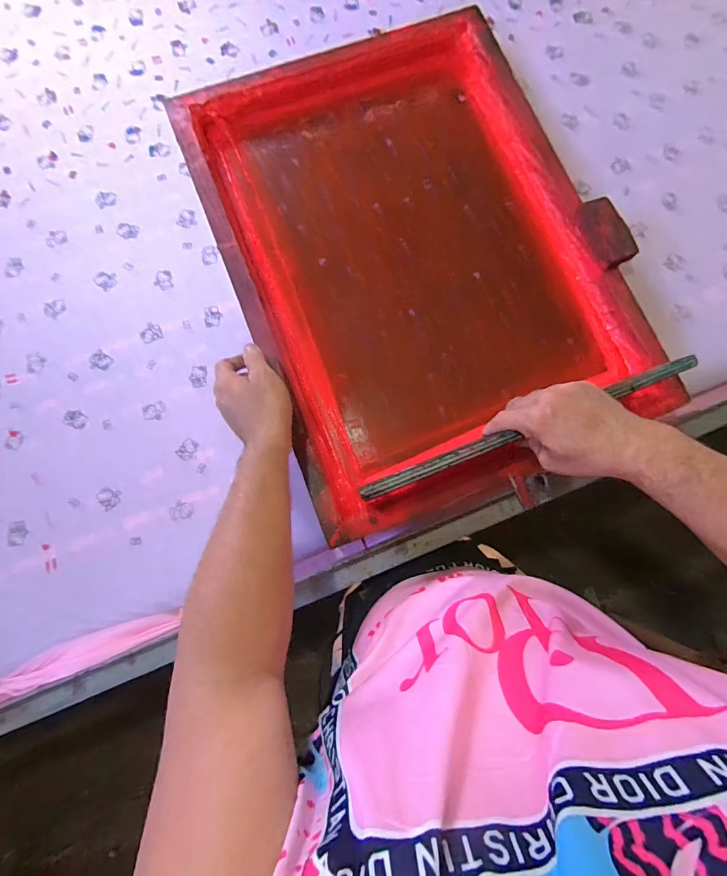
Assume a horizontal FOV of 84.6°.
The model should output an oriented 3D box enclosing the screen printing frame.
[{"bbox_3d":[0.077,-0.277,0.600,0.524,0.065,0.727,-21,80,-5],"label":"screen printing frame"}]

